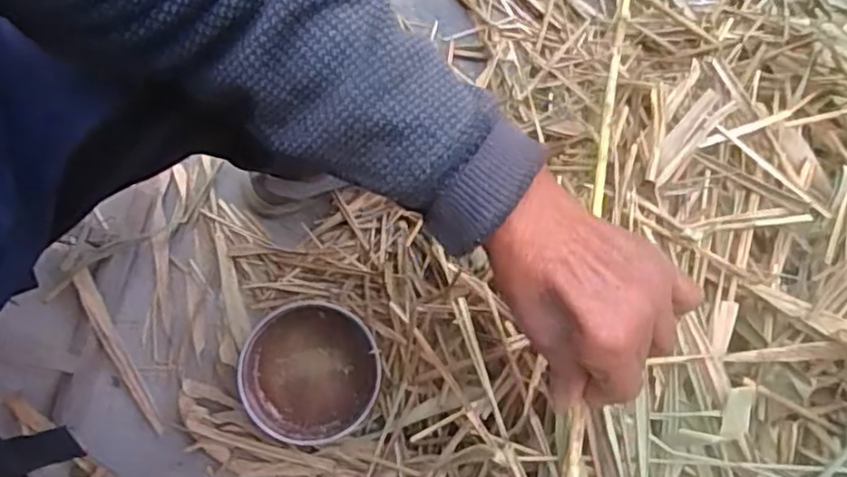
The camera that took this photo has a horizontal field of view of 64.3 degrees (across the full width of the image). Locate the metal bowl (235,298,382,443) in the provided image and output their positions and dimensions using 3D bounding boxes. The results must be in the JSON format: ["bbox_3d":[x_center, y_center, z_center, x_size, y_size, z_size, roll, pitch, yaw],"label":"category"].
[{"bbox_3d":[-0.139,0.162,0.821,0.171,0.051,0.164,15,78,2],"label":"metal bowl"}]

